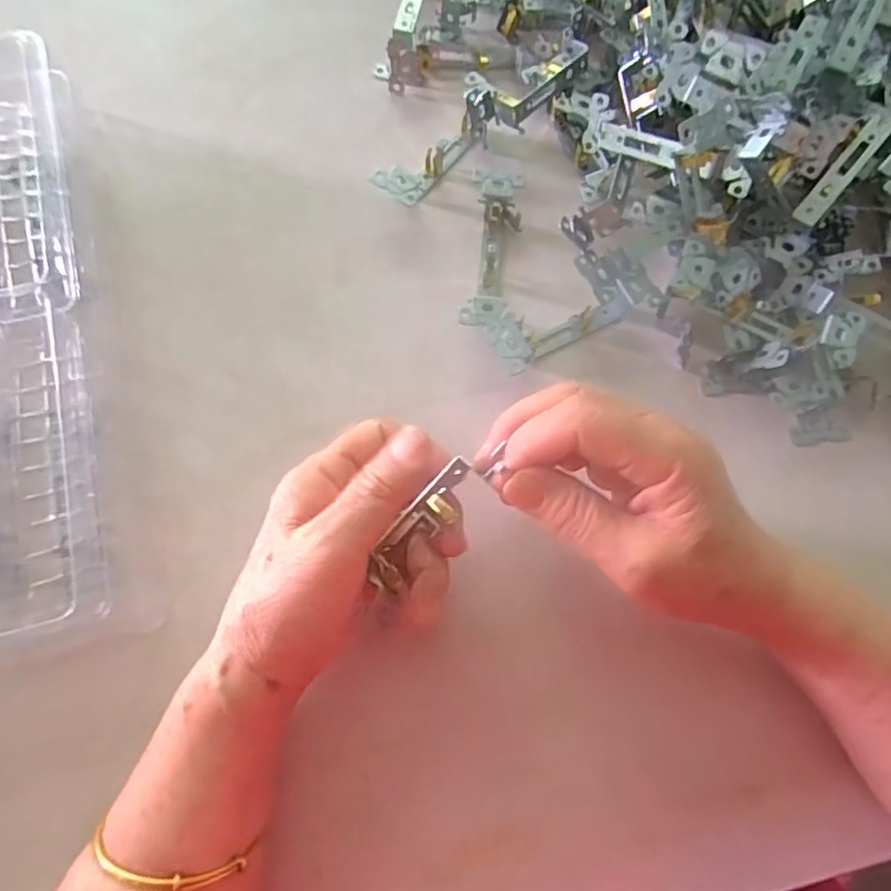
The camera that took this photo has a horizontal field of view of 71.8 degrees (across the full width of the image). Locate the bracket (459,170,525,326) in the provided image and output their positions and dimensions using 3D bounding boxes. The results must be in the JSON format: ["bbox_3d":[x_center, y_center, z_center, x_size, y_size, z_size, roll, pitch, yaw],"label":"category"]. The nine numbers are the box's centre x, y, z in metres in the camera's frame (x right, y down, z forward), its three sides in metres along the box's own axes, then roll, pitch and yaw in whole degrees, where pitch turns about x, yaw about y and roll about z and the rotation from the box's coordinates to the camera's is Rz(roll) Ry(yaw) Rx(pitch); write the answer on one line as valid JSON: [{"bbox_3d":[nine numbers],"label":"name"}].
[{"bbox_3d":[0.029,-0.117,0.375,0.031,0.021,0.101,5,75,0],"label":"bracket"}]

